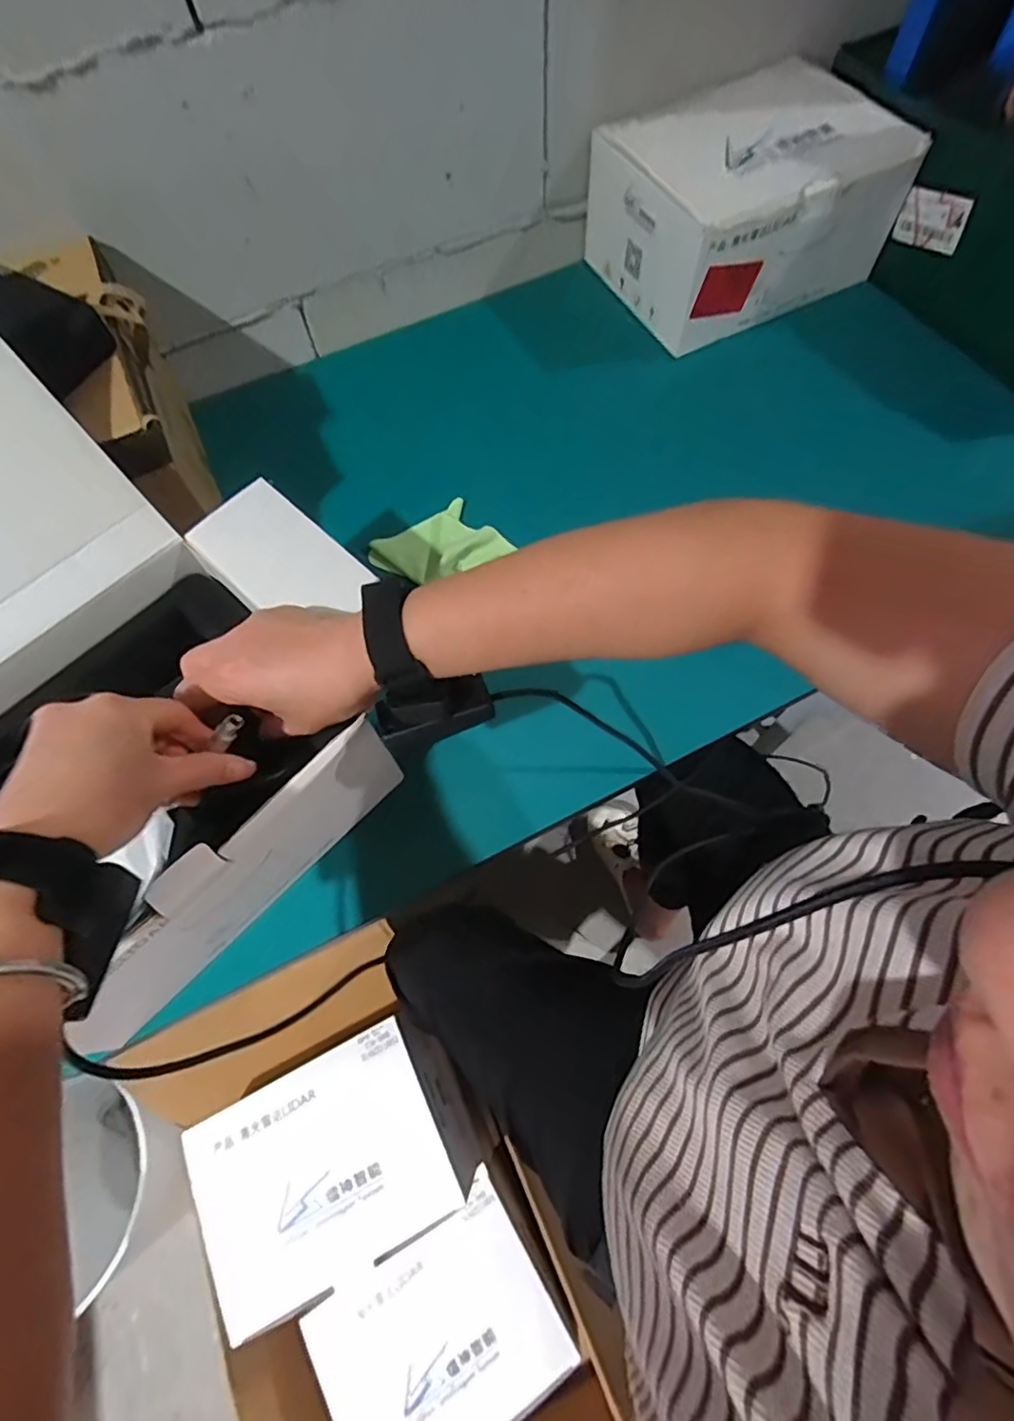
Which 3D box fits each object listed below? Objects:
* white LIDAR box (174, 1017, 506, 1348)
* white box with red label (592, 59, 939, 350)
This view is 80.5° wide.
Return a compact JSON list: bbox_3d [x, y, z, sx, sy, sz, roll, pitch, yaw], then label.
[{"bbox_3d":[-0.192,0.531,0.732,0.293,0.144,0.206,-26,68,-9],"label":"white LIDAR box"},{"bbox_3d":[0.255,-0.553,0.660,0.259,0.135,0.218,-24,68,-8],"label":"white box with red label"}]

